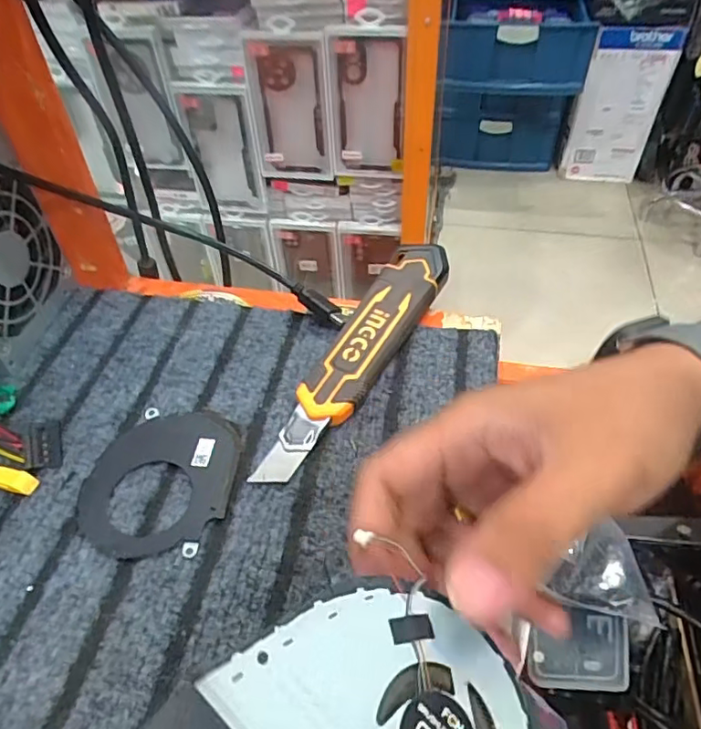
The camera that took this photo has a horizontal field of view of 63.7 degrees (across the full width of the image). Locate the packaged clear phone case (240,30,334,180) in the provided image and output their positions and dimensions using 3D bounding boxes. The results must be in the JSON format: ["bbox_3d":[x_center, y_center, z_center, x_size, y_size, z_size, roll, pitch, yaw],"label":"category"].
[{"bbox_3d":[-0.079,-0.334,0.749,0.107,0.190,0.019,7,48,10],"label":"packaged clear phone case"}]

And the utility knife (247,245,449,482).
[{"bbox_3d":[0.006,-0.008,0.325,0.033,0.027,0.182,22,52,22],"label":"utility knife"}]

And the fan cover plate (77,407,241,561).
[{"bbox_3d":[-0.096,0.056,0.283,0.072,0.005,0.081,4,48,7],"label":"fan cover plate"}]

